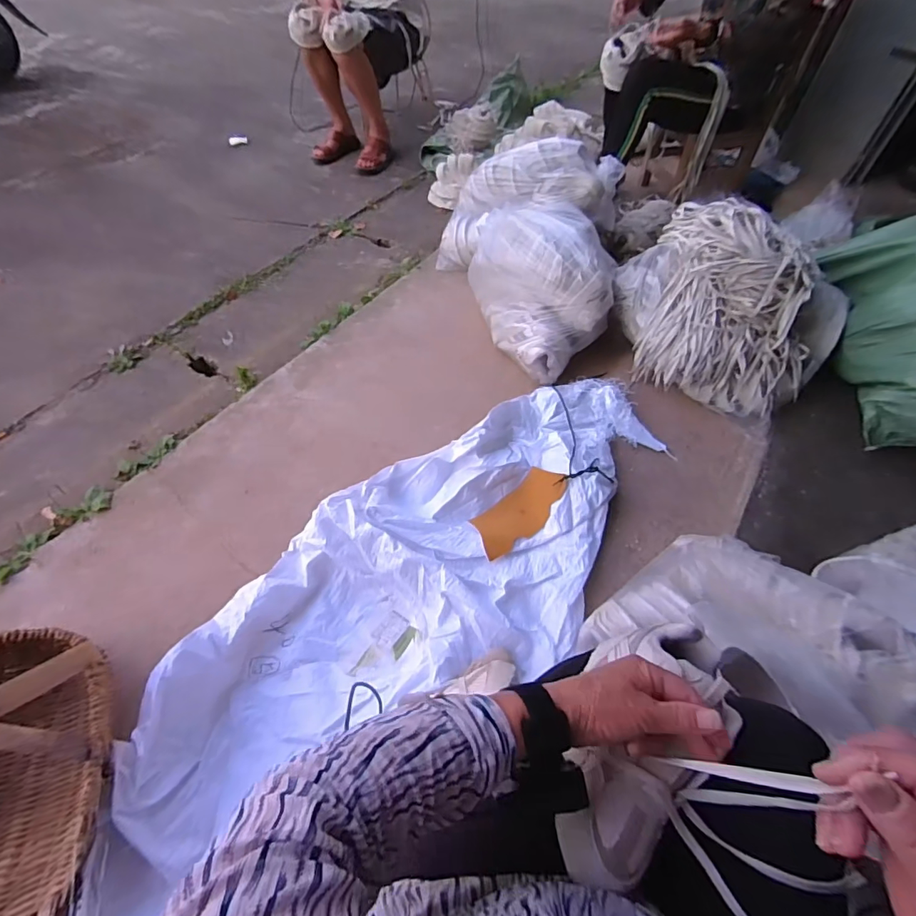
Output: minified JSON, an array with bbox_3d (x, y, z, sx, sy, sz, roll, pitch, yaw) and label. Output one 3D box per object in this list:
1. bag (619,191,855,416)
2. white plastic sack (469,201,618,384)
[{"bbox_3d":[0.665,-0.377,1.187,0.531,0.306,0.414,27,59,17],"label":"bag"},{"bbox_3d":[0.246,-0.491,1.322,0.333,0.271,0.523,-15,57,-11],"label":"white plastic sack"}]

